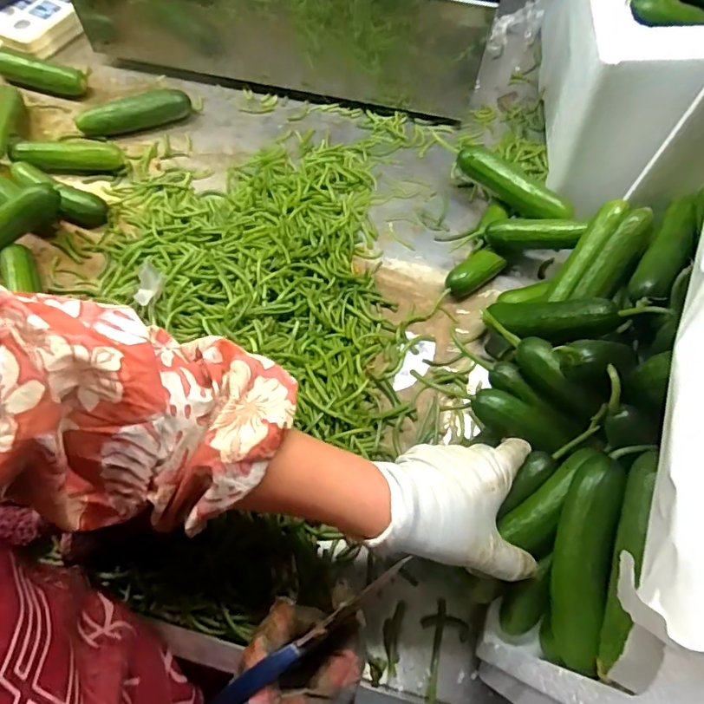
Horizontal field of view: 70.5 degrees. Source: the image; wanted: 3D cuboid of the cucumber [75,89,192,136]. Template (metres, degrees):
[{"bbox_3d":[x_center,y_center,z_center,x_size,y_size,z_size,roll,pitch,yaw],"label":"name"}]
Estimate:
[{"bbox_3d":[-0.263,-0.288,0.605,0.130,0.030,0.027,-18,68,-11],"label":"cucumber"}]

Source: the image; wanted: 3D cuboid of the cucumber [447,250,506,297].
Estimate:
[{"bbox_3d":[0.129,-0.081,0.525,0.065,0.032,0.031,-38,72,-18],"label":"cucumber"}]

